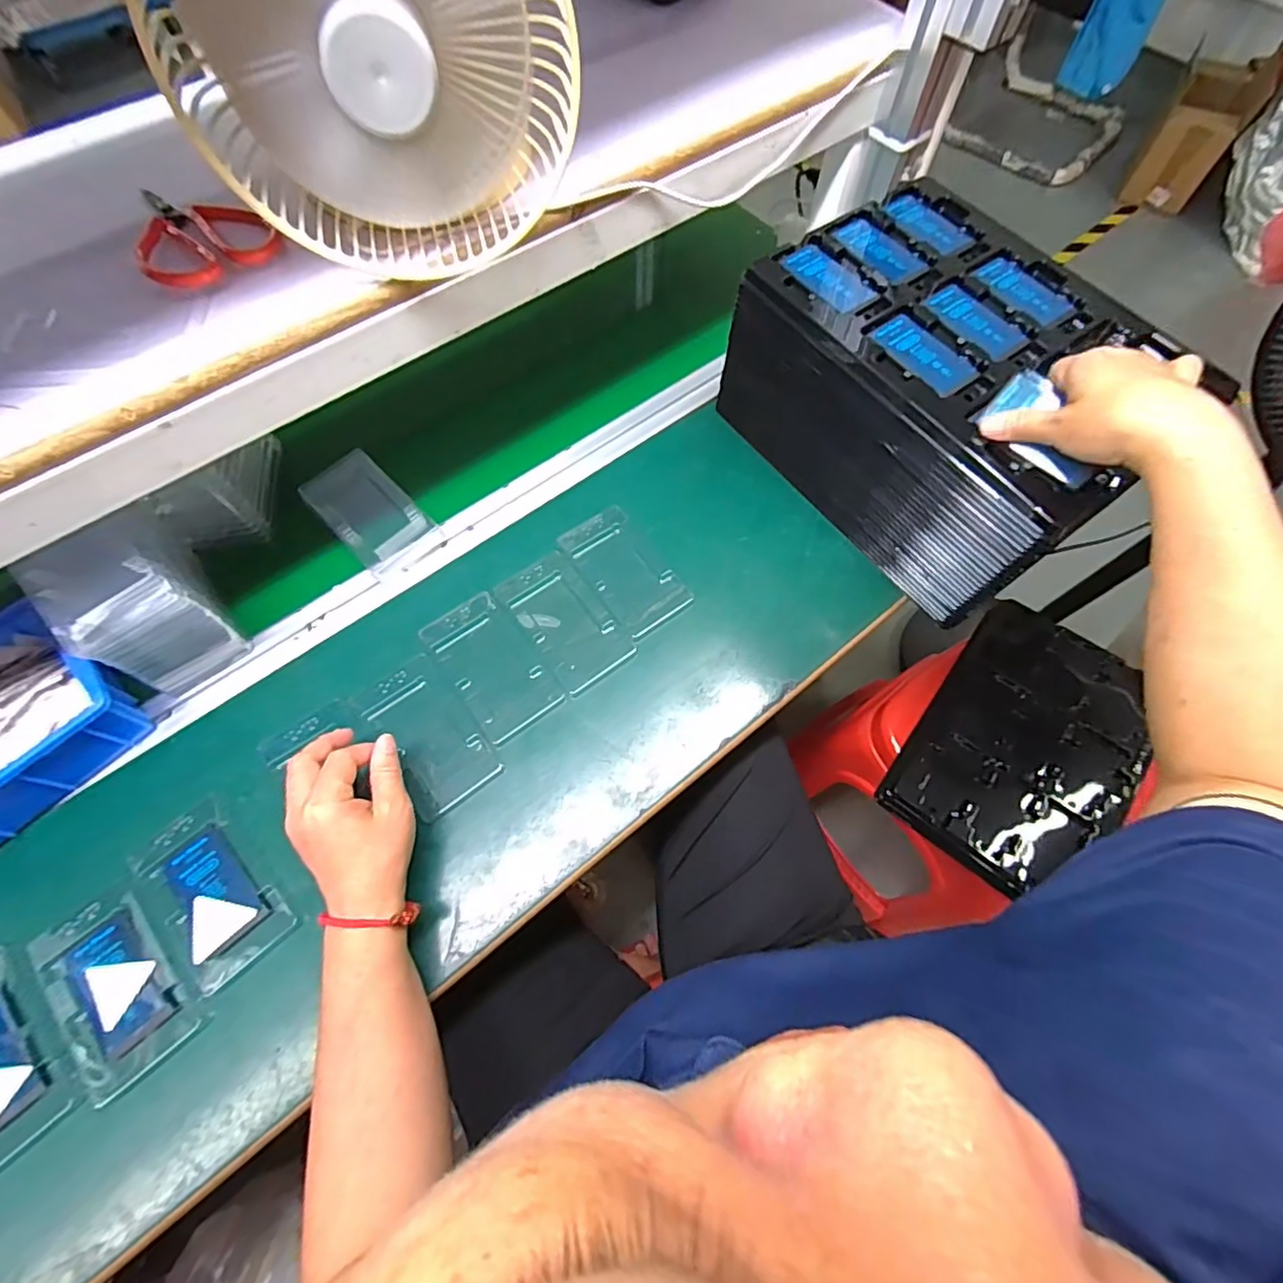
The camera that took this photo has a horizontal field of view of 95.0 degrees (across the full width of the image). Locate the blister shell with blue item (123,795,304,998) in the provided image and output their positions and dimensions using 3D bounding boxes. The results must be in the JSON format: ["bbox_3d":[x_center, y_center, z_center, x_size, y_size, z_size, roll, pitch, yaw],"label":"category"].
[{"bbox_3d":[-0.319,0.184,0.434,0.070,0.008,0.122,-39,71,-17],"label":"blister shell with blue item"}]

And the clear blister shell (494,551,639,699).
[{"bbox_3d":[-0.068,-0.021,0.534,0.074,0.012,0.127,-34,70,-15],"label":"clear blister shell"}]

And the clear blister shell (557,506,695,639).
[{"bbox_3d":[-0.017,-0.068,0.556,0.073,0.011,0.128,-31,69,-14],"label":"clear blister shell"}]

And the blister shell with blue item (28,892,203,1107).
[{"bbox_3d":[-0.369,0.242,0.407,0.073,0.007,0.120,-38,71,-16],"label":"blister shell with blue item"}]

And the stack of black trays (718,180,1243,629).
[{"bbox_3d":[0.271,-0.224,0.546,0.215,0.161,0.322,-34,70,-15],"label":"stack of black trays"}]

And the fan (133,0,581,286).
[{"bbox_3d":[-0.135,-0.301,0.311,0.202,0.182,0.054,-16,66,-8],"label":"fan"}]

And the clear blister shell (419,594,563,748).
[{"bbox_3d":[-0.131,0.020,0.514,0.071,0.013,0.126,-36,70,-16],"label":"clear blister shell"}]

